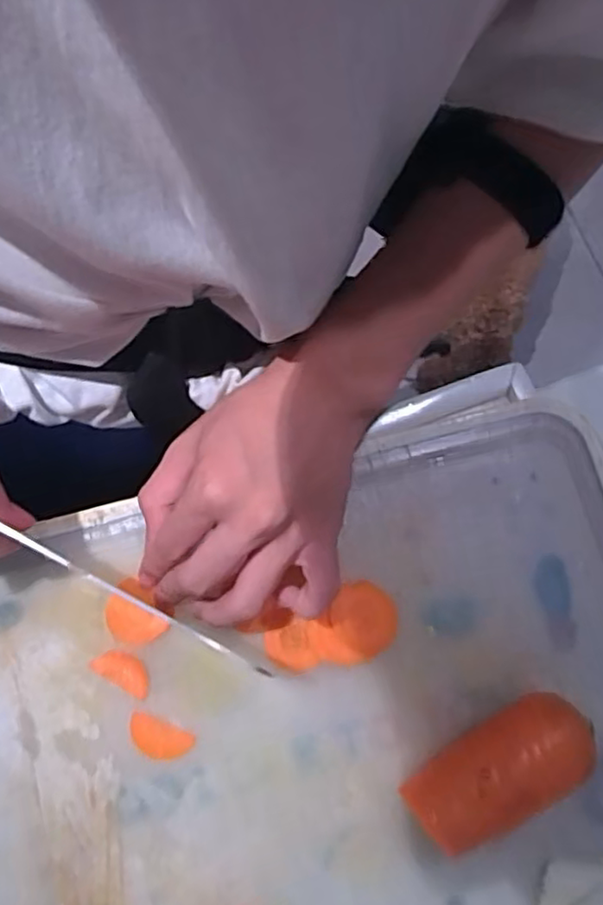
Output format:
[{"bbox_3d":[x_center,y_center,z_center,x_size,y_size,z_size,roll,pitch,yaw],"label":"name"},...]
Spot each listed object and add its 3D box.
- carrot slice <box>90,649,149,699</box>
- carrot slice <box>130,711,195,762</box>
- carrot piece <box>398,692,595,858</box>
[{"bbox_3d":[-0.088,0.108,0.336,0.031,0.004,0.015,29,76,5],"label":"carrot slice"},{"bbox_3d":[-0.070,0.140,0.329,0.032,0.004,0.016,26,76,4],"label":"carrot slice"},{"bbox_3d":[0.089,0.145,0.314,0.082,0.045,0.039,-33,80,-10],"label":"carrot piece"}]

